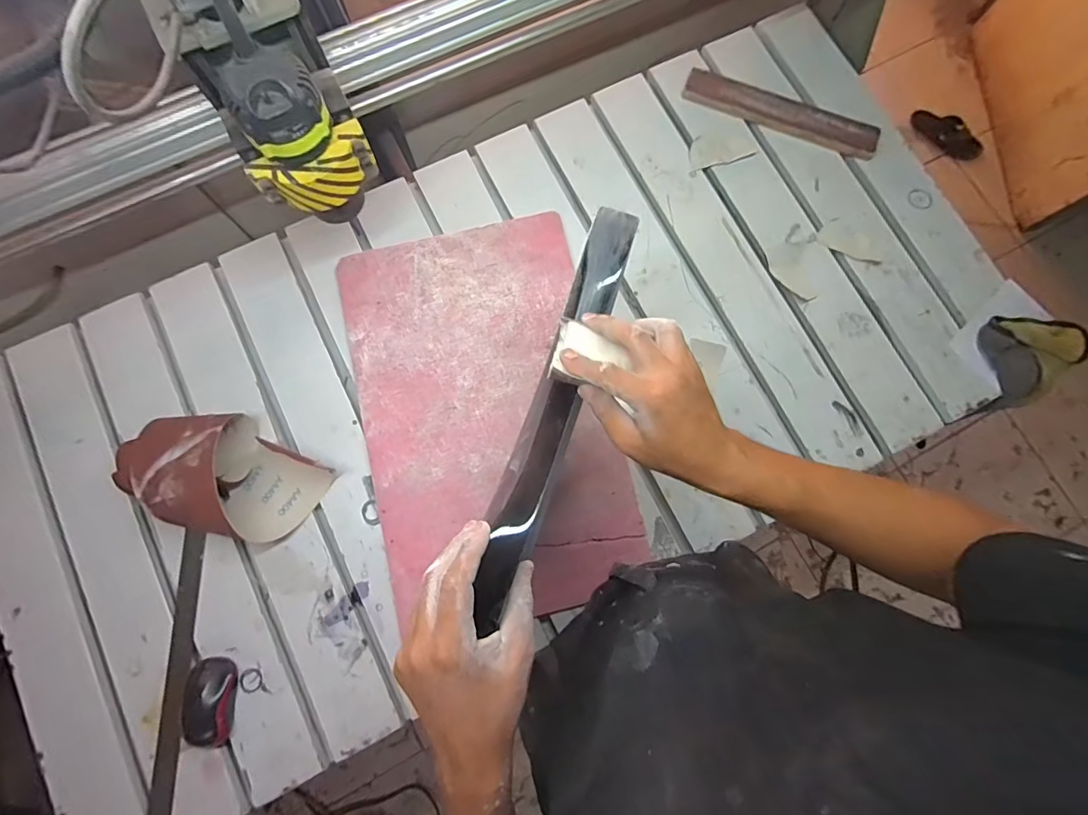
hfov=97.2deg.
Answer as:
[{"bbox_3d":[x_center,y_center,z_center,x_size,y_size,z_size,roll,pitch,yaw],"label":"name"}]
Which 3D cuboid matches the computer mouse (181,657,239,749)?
[{"bbox_3d":[-0.410,0.360,0.588,0.054,0.032,0.099,-5,79,-2],"label":"computer mouse"}]

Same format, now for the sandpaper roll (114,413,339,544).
[{"bbox_3d":[-0.400,0.082,0.597,0.211,0.102,0.135,29,80,5],"label":"sandpaper roll"}]

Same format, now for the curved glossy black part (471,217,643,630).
[{"bbox_3d":[0.016,-0.011,0.403,0.043,0.059,0.363,18,73,3],"label":"curved glossy black part"}]

